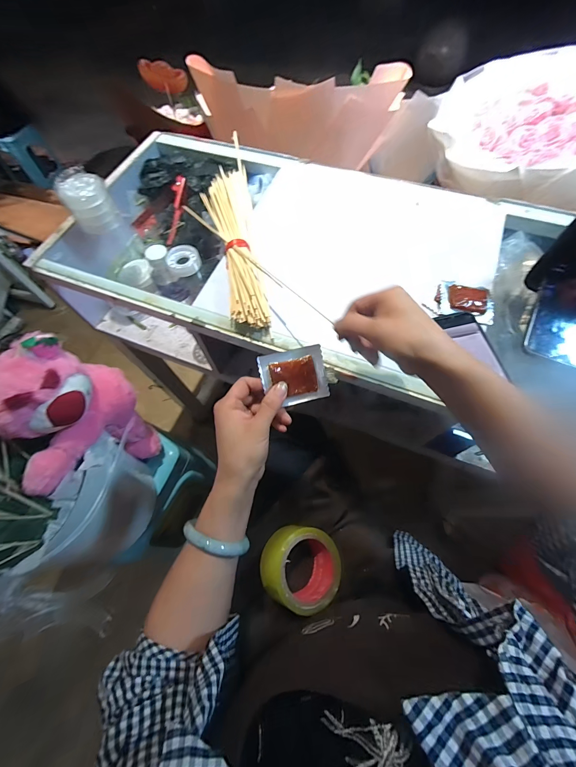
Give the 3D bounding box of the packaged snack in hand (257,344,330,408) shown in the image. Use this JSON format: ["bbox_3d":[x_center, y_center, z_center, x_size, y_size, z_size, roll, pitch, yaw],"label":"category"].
[{"bbox_3d":[0.008,-0.007,0.337,0.071,0.010,0.060,-13,94,-8],"label":"packaged snack in hand"}]

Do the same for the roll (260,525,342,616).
[{"bbox_3d":[0.018,0.258,0.430,0.110,0.055,0.103,32,57,-5],"label":"roll"}]

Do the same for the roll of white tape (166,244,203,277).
[{"bbox_3d":[-0.163,-0.191,0.476,0.051,0.021,0.046,-32,68,-12],"label":"roll of white tape"}]

